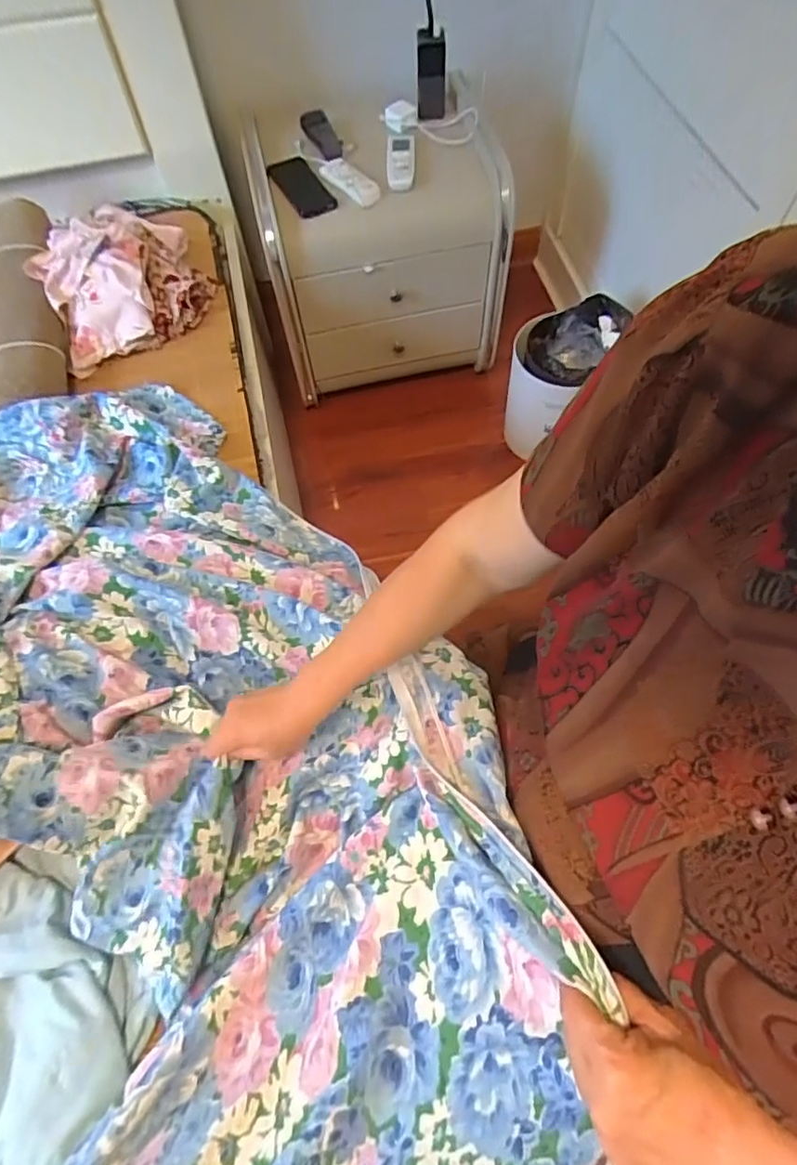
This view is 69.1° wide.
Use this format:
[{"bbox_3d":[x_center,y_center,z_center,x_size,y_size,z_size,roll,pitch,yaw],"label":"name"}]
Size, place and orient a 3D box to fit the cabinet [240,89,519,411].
[{"bbox_3d":[-0.067,-0.794,1.371,0.483,0.447,0.495,-14,64,-5],"label":"cabinet"}]

